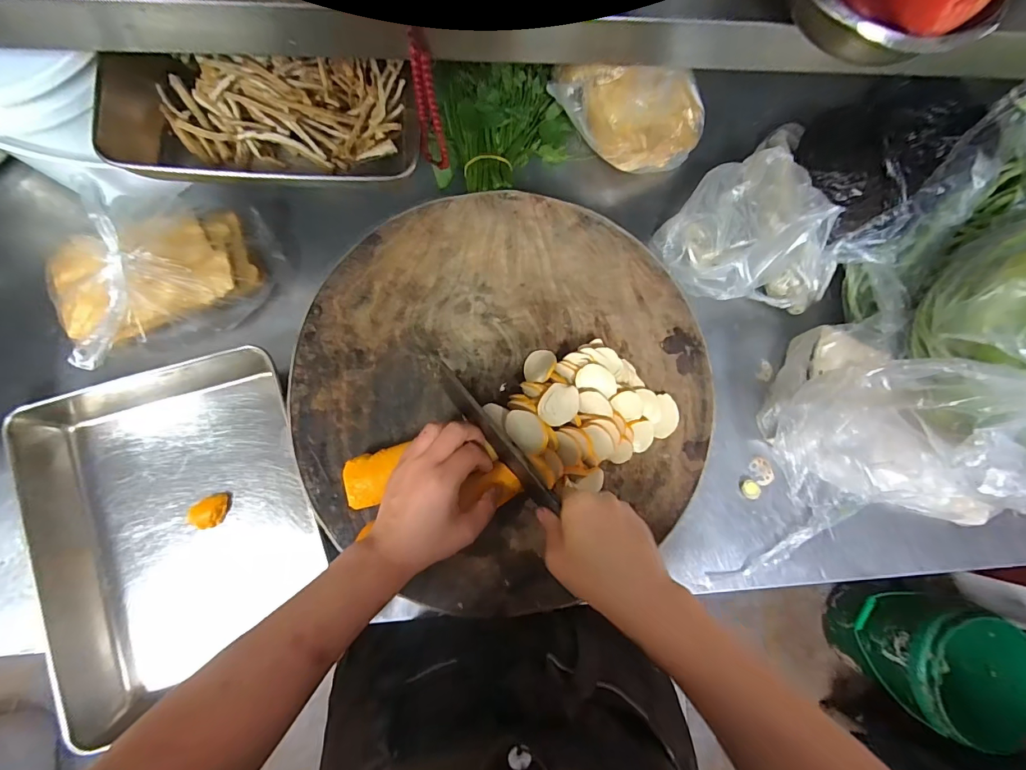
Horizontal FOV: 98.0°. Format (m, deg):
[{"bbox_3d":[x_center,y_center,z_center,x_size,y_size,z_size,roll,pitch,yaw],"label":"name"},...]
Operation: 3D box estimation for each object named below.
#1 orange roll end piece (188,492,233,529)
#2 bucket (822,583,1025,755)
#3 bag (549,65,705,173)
[{"bbox_3d":[-0.351,0.147,0.520,0.047,0.016,0.033,-31,86,-8],"label":"orange roll end piece"},{"bbox_3d":[1.067,0.698,1.157,0.290,0.348,0.302,1,82,-5],"label":"bucket"},{"bbox_3d":[0.152,-0.351,0.599,0.203,0.086,0.110,5,82,-5],"label":"bag"}]

